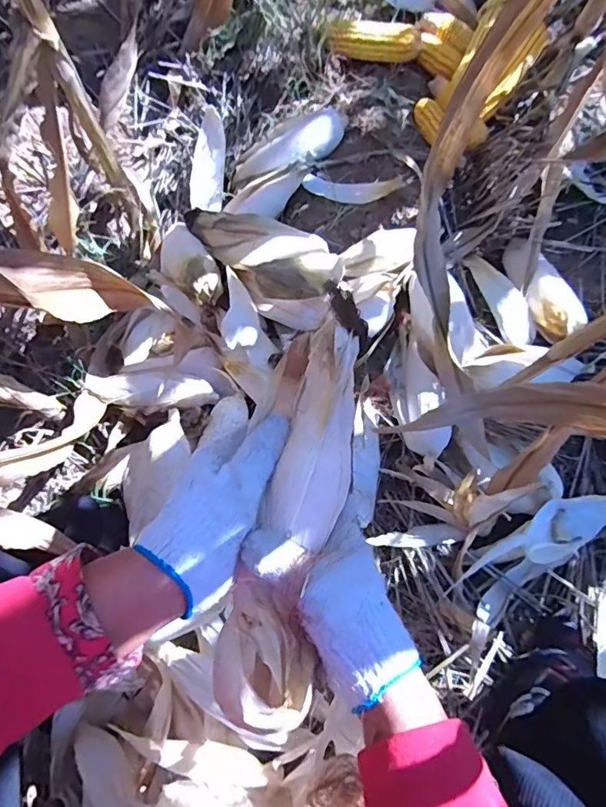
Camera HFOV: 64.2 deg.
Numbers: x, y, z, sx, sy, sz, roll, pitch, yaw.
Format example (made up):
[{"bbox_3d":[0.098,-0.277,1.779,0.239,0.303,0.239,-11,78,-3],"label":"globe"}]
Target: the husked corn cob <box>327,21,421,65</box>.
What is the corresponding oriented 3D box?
[{"bbox_3d":[0.121,-0.611,0.814,0.160,0.040,0.054,3,76,1],"label":"husked corn cob"}]

